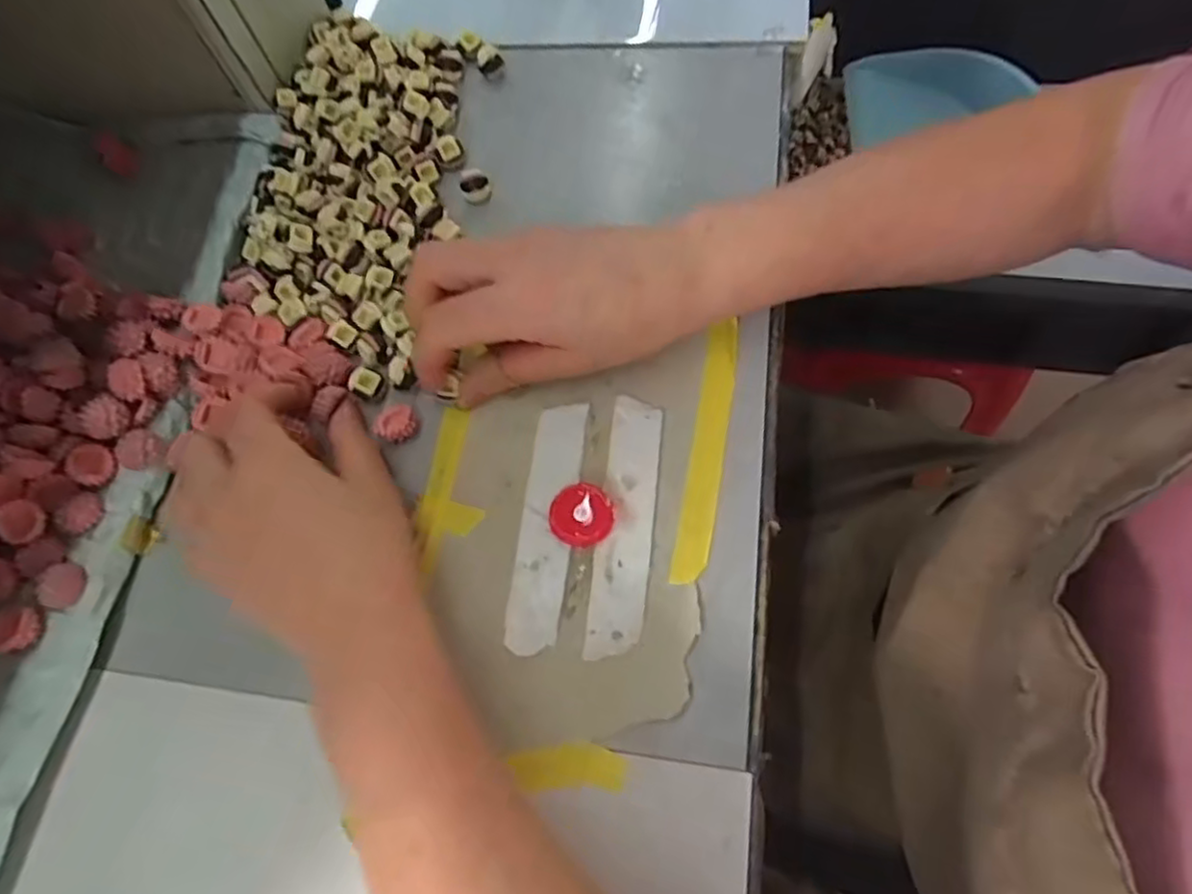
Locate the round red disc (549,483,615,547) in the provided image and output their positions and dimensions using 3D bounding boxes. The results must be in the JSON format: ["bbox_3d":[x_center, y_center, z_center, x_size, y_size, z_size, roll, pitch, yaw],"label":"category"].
[{"bbox_3d":[-0.006,0.030,0.301,0.028,0.009,0.028,-2,67,6],"label":"round red disc"}]

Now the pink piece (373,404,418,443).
[{"bbox_3d":[-0.098,-0.011,0.331,0.020,0.009,0.018,-34,68,-8],"label":"pink piece"}]

